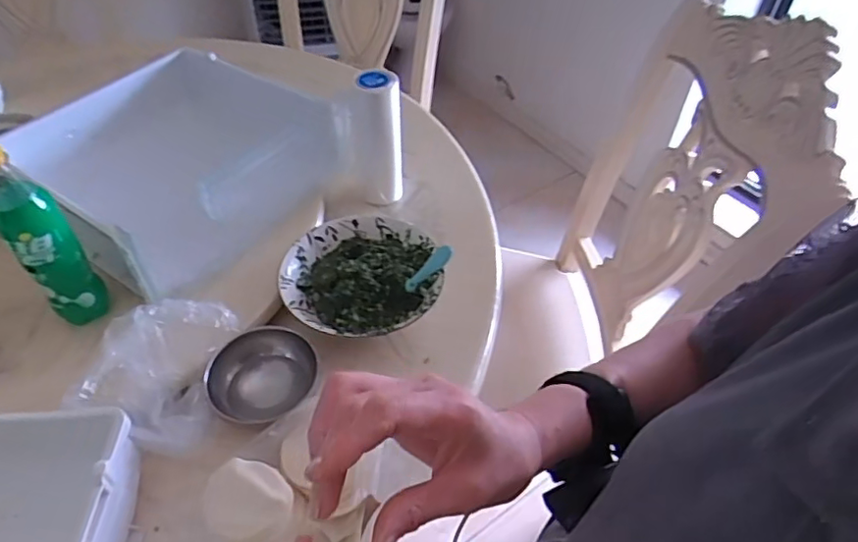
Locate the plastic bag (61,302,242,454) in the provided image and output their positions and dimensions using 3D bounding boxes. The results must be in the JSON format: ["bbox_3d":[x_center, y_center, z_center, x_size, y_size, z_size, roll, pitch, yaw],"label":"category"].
[{"bbox_3d":[-0.298,0.106,0.647,0.139,0.071,0.177,0,48,-2],"label":"plastic bag"}]

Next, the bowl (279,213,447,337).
[{"bbox_3d":[-0.089,0.008,0.762,0.193,0.047,0.187,1,48,-1],"label":"bowl"}]

